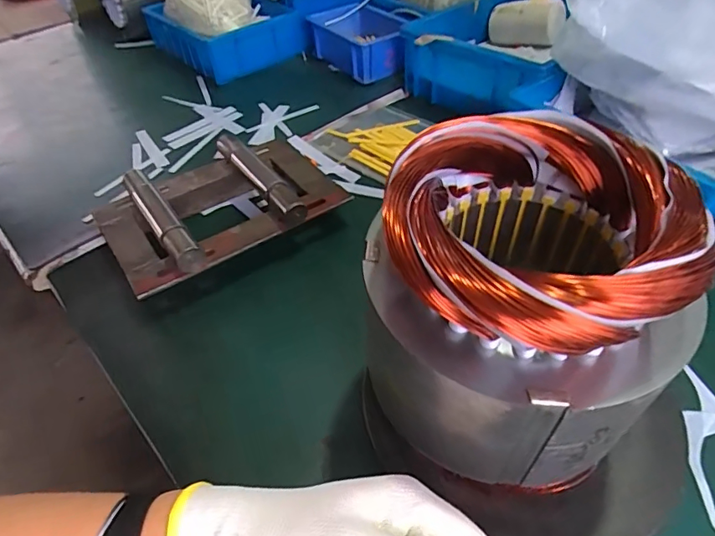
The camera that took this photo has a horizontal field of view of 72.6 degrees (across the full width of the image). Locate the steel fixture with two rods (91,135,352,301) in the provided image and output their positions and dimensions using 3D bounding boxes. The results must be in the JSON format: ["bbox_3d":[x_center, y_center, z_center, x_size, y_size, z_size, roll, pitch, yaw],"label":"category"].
[{"bbox_3d":[-0.122,-0.054,0.441,0.193,0.054,0.138,-27,50,-21],"label":"steel fixture with two rods"}]

